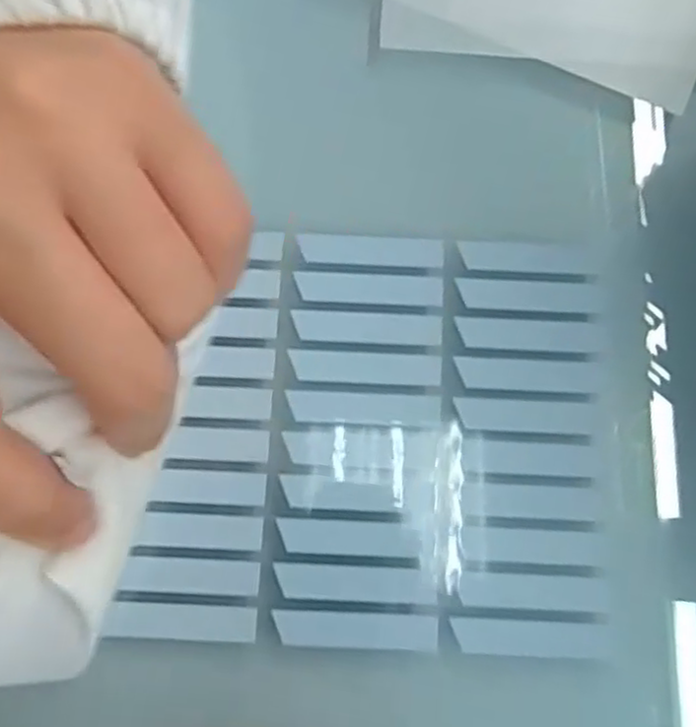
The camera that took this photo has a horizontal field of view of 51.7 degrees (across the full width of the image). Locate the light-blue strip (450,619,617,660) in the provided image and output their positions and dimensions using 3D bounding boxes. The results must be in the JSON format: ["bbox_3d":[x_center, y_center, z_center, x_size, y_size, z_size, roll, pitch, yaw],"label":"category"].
[{"bbox_3d":[0.048,0.071,0.185,0.040,0.004,0.009,2,77,0],"label":"light-blue strip"}]

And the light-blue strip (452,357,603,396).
[{"bbox_3d":[0.051,0.003,0.201,0.040,0.004,0.009,3,77,0],"label":"light-blue strip"}]

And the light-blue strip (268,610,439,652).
[{"bbox_3d":[0.002,0.069,0.185,0.042,0.004,0.009,2,79,1],"label":"light-blue strip"}]

